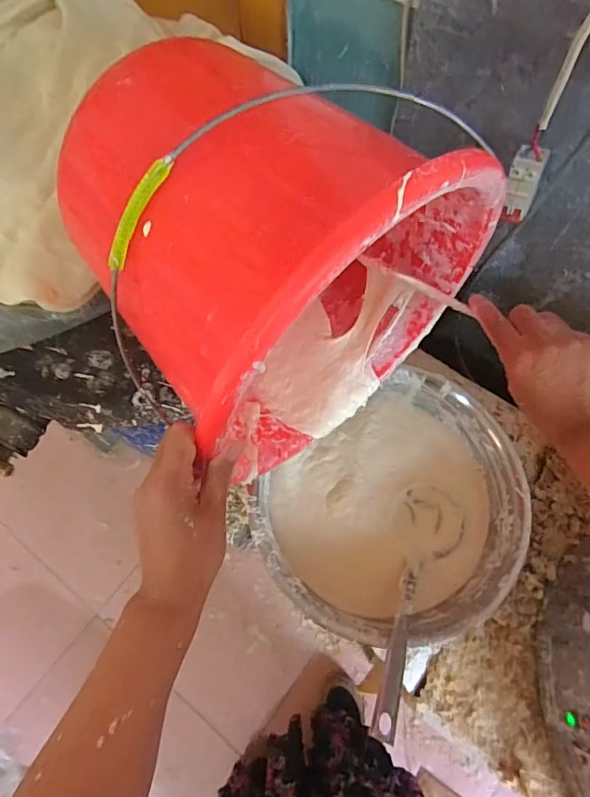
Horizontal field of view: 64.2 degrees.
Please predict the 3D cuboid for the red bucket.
[{"bbox_3d":[-0.025,-0.147,0.471,0.332,0.338,0.290,-39,74,-15],"label":"red bucket"}]

